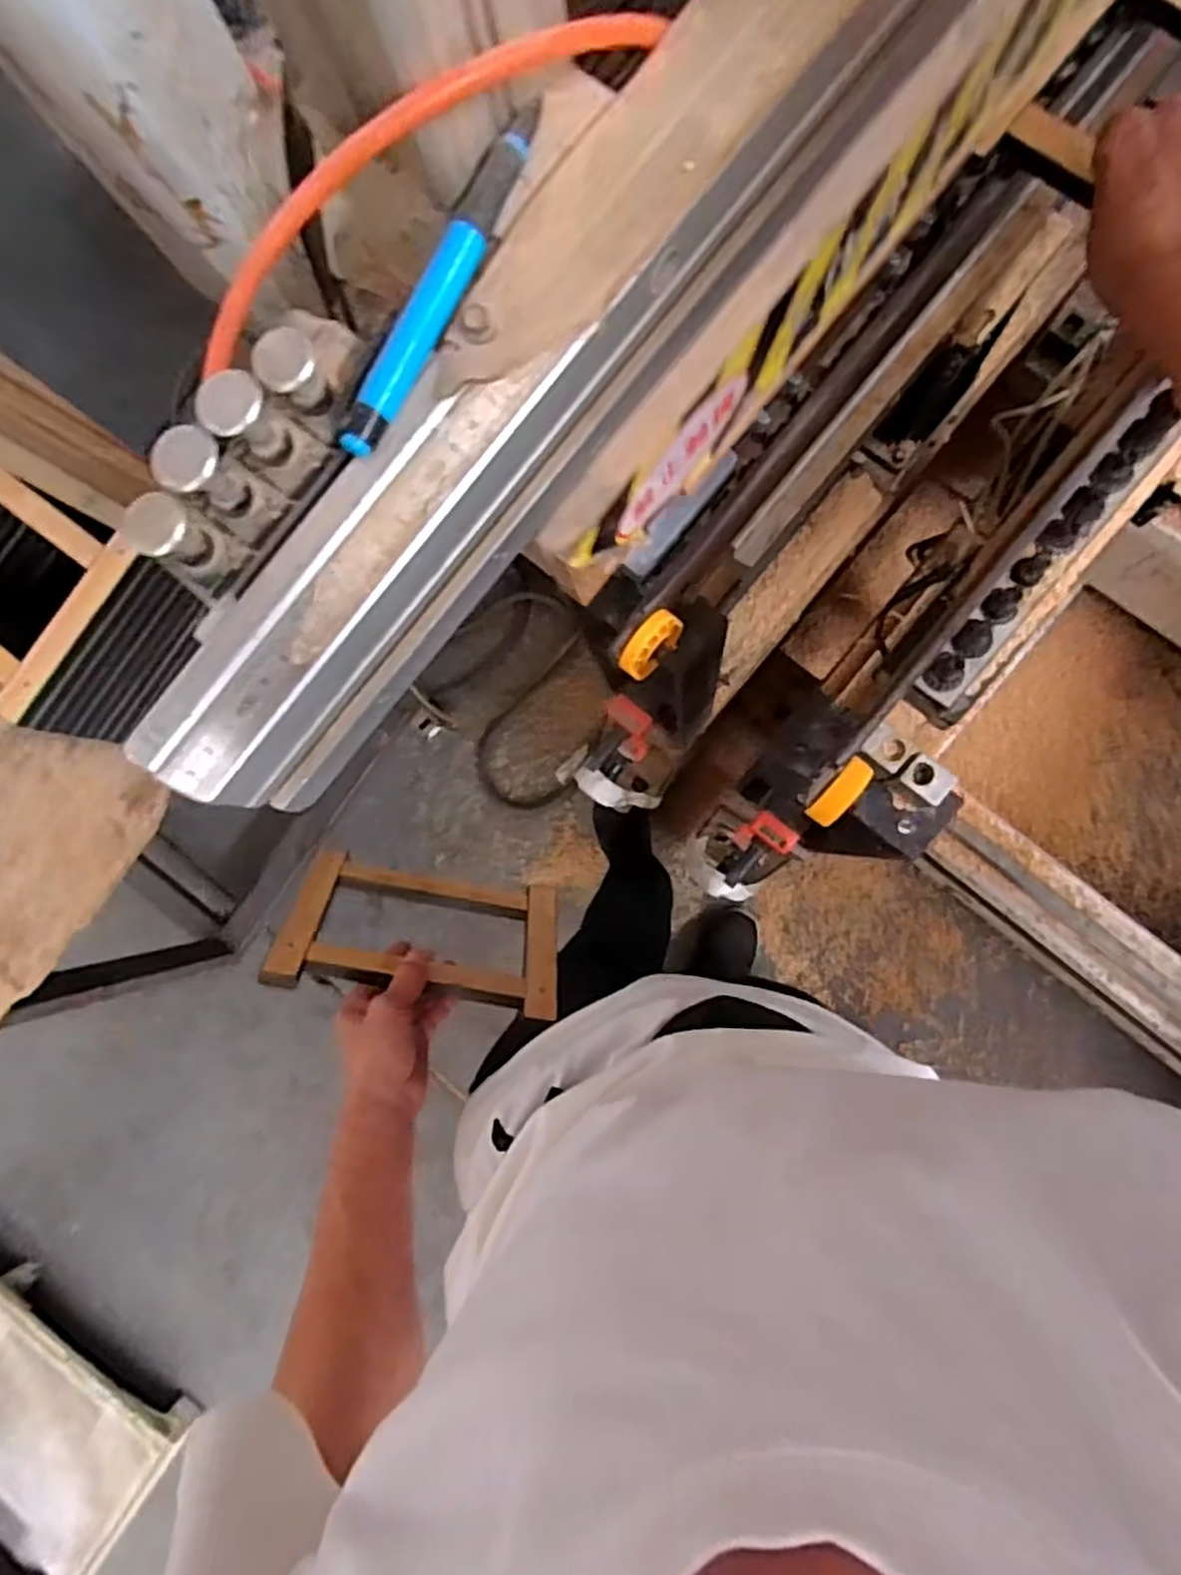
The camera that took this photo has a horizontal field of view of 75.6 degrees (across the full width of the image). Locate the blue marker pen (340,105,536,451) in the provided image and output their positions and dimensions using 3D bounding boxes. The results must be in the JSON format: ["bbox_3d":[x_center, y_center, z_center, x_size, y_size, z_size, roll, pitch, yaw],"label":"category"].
[{"bbox_3d":[-0.047,-0.163,0.243,0.012,0.010,0.124,27,89,8],"label":"blue marker pen"}]

